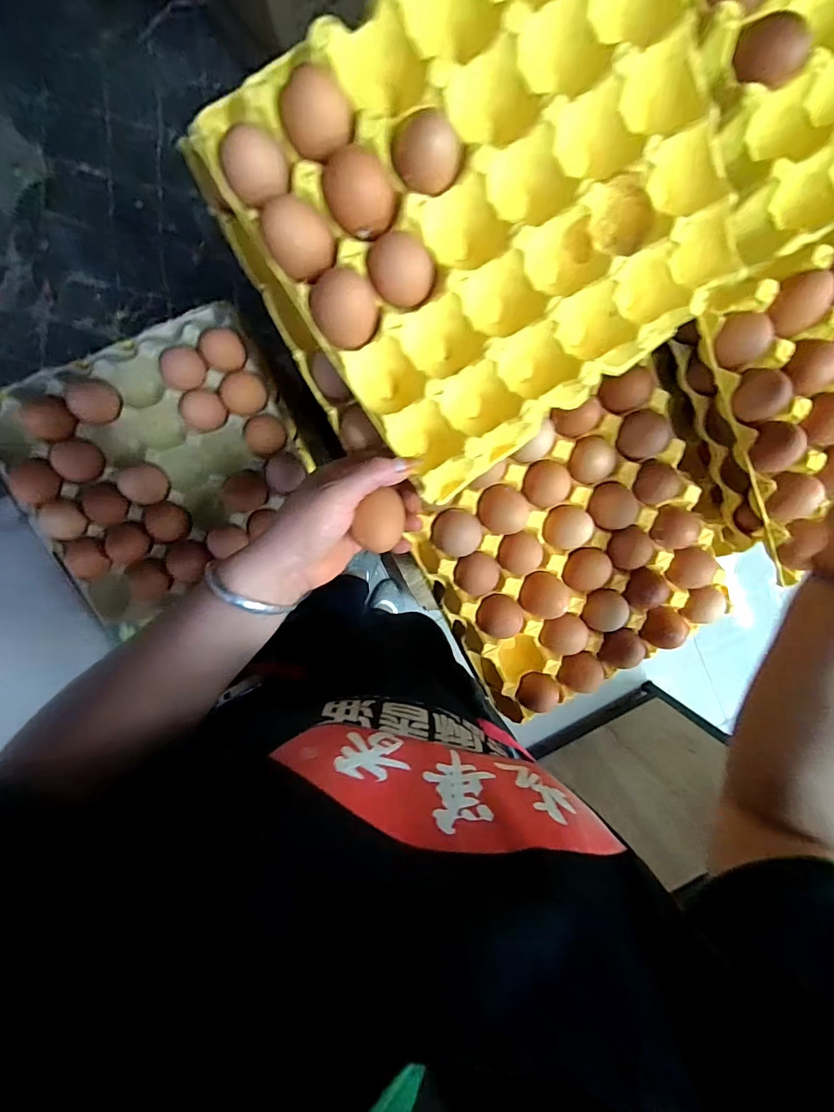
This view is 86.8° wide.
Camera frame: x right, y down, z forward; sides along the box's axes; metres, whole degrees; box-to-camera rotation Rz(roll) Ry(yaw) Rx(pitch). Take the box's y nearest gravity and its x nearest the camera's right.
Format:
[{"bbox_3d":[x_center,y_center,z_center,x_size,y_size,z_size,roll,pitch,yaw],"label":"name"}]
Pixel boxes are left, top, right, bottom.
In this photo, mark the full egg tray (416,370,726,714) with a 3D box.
[{"bbox_3d":[0.158,-0.001,0.452,0.276,0.058,0.284,-28,100,-1],"label":"full egg tray"}]

